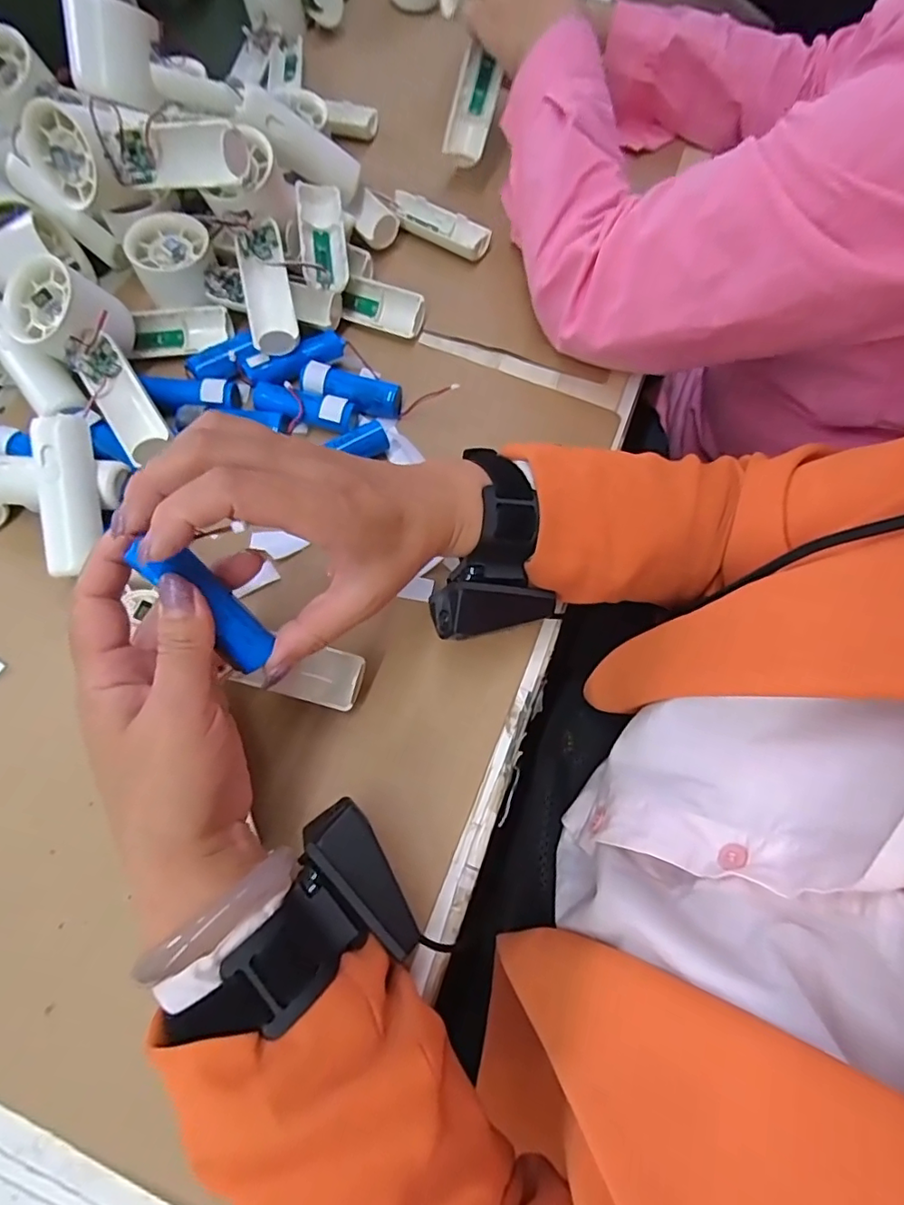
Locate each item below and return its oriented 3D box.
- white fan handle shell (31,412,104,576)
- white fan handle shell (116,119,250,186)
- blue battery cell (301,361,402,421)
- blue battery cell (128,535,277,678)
[{"bbox_3d":[-0.231,-0.064,0.336,0.027,0.018,0.093,-4,90,-2],"label":"white fan handle shell"},{"bbox_3d":[-0.177,-0.295,0.368,0.093,0.030,0.023,11,68,18],"label":"white fan handle shell"},{"bbox_3d":[-0.073,-0.154,0.407,0.073,0.018,0.023,14,69,5],"label":"blue battery cell"},{"bbox_3d":[-0.105,0.001,0.243,0.021,0.065,0.017,-43,30,-15],"label":"blue battery cell"}]

